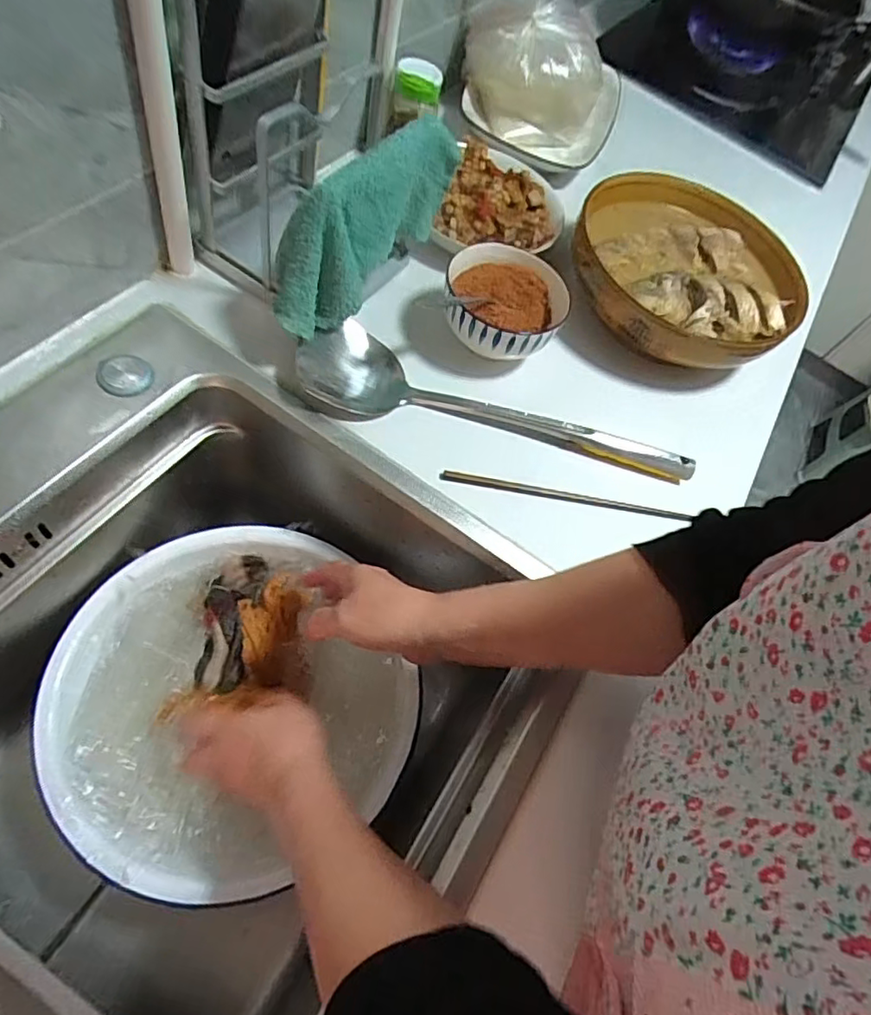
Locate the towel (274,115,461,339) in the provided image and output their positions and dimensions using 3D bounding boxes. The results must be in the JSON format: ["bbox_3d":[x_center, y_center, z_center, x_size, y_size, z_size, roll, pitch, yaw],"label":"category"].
[{"bbox_3d":[-0.055,-0.233,0.502,0.044,0.132,0.218,28,63,13],"label":"towel"}]

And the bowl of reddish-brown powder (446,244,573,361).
[{"bbox_3d":[0.067,-0.194,0.549,0.111,0.056,0.116,1,60,-2],"label":"bowl of reddish-brown powder"}]

